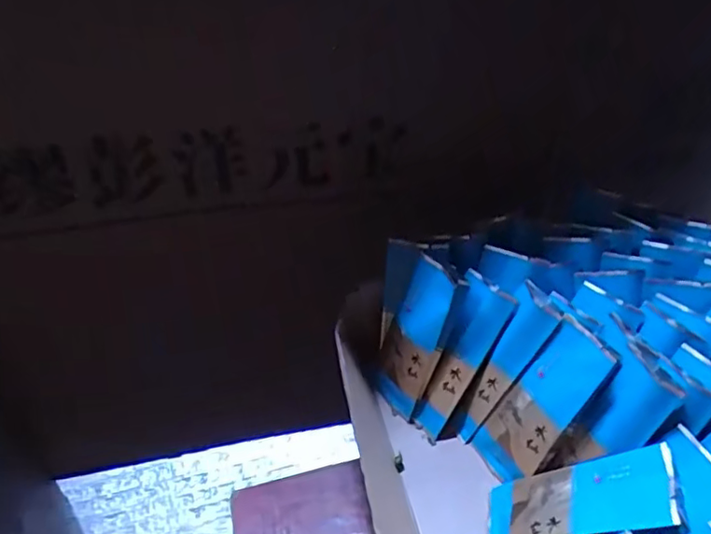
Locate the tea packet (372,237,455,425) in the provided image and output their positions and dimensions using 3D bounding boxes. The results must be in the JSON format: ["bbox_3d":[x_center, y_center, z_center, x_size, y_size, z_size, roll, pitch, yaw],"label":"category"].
[{"bbox_3d":[0.048,0.053,0.472,0.061,0.138,0.024,14,10,41],"label":"tea packet"}]

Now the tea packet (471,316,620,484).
[{"bbox_3d":[0.133,0.100,0.416,0.012,0.125,0.049,16,25,-41],"label":"tea packet"}]

